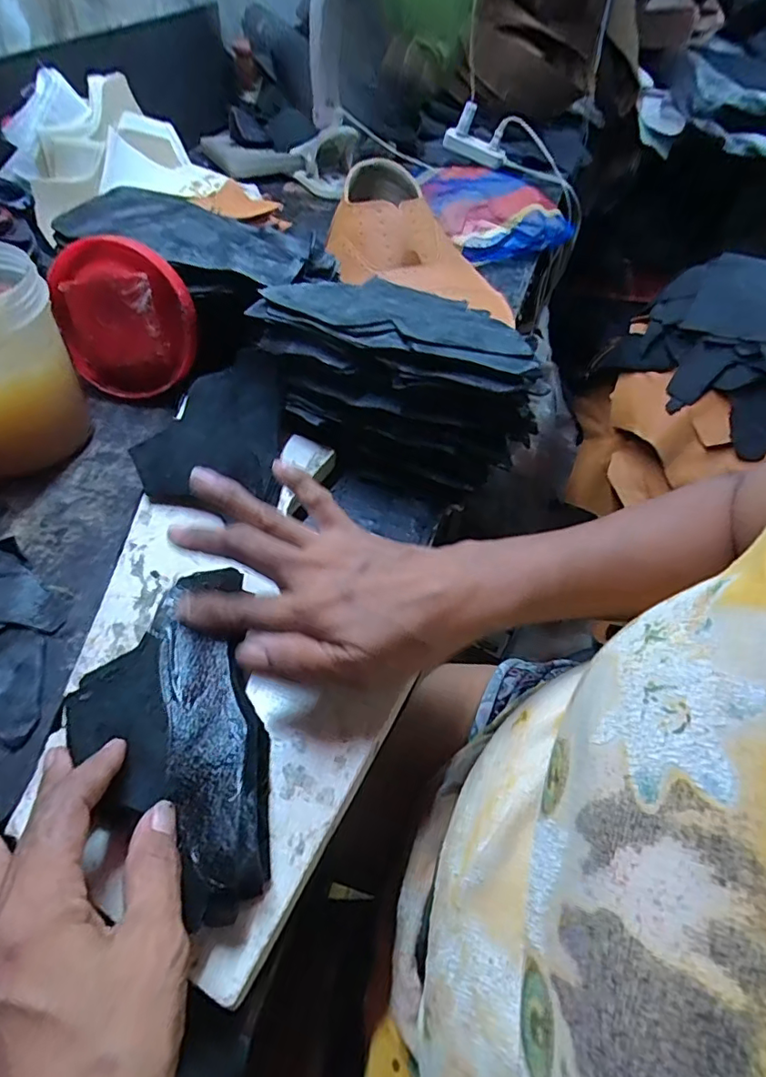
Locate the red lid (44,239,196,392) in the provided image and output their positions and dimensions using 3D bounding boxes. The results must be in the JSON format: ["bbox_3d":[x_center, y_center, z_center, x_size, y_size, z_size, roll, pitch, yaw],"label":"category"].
[{"bbox_3d":[-0.211,-0.175,0.437,0.110,0.116,0.021,2,31,5],"label":"red lid"}]

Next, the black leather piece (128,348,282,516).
[{"bbox_3d":[-0.127,-0.081,0.395,0.098,0.021,0.120,3,66,1],"label":"black leather piece"}]

